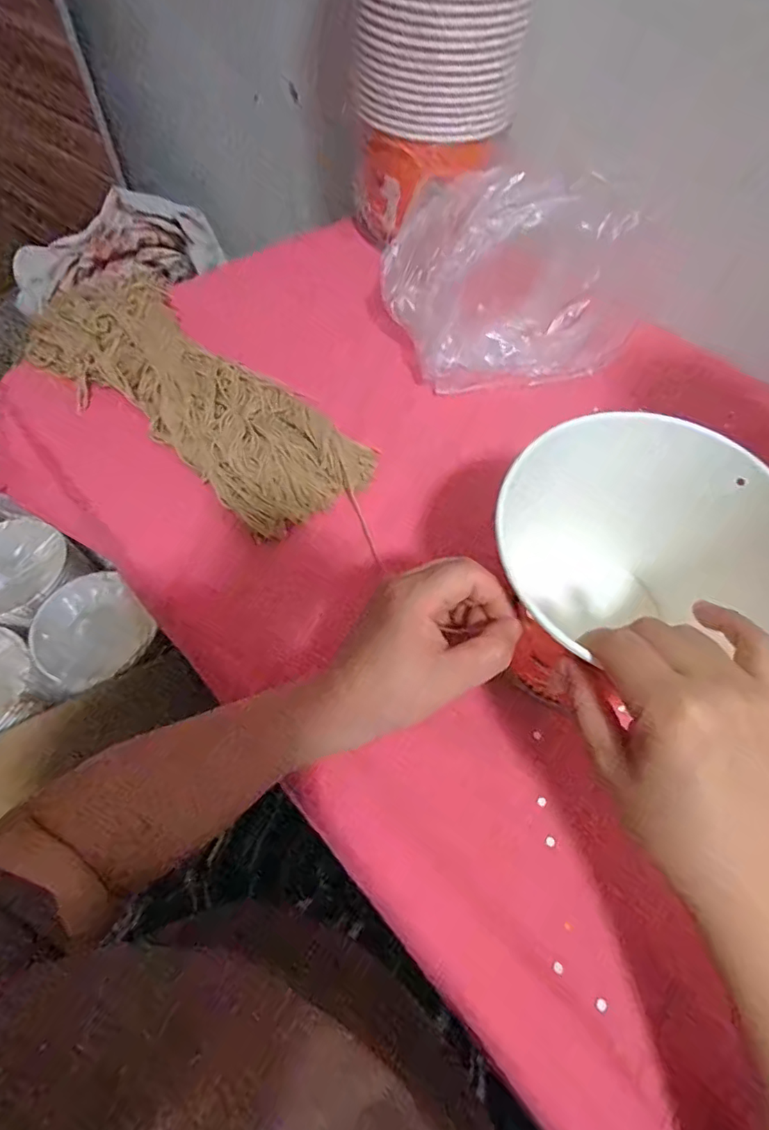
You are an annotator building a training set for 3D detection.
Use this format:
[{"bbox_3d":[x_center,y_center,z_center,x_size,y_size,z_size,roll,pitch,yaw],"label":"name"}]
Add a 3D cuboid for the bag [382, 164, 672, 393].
[{"bbox_3d":[0.119,-0.274,0.509,0.224,0.127,0.146,-4,58,-5],"label":"bag"}]

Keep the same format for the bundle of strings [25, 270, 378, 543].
[{"bbox_3d":[-0.180,-0.161,0.496,0.374,0.061,0.133,38,64,20],"label":"bundle of strings"}]

